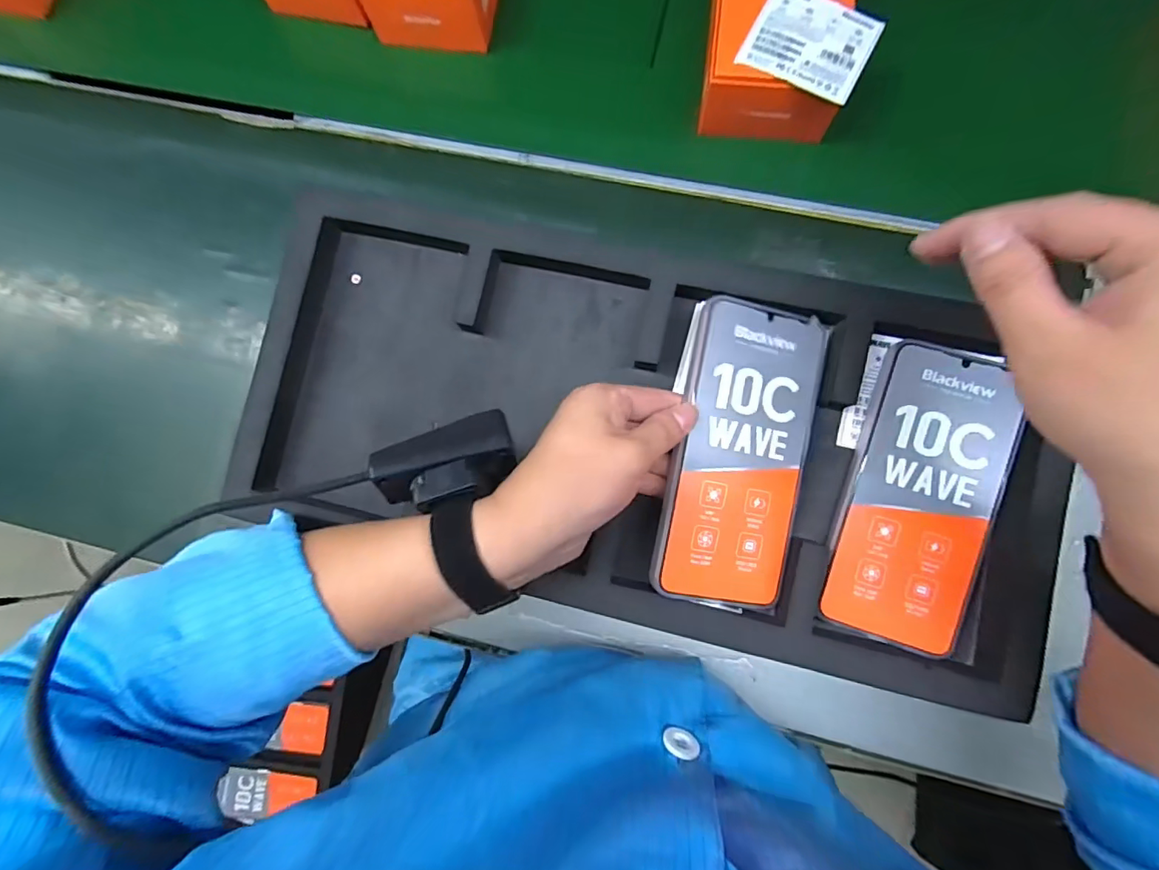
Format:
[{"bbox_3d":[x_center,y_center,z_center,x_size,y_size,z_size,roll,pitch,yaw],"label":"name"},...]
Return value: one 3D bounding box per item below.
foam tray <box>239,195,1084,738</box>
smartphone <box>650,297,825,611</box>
[{"bbox_3d":[0.032,-0.010,0.307,0.479,0.049,0.226,14,82,6],"label":"foam tray"},{"bbox_3d":[0.095,0.012,0.296,0.079,0.006,0.171,11,89,-13],"label":"smartphone"}]

